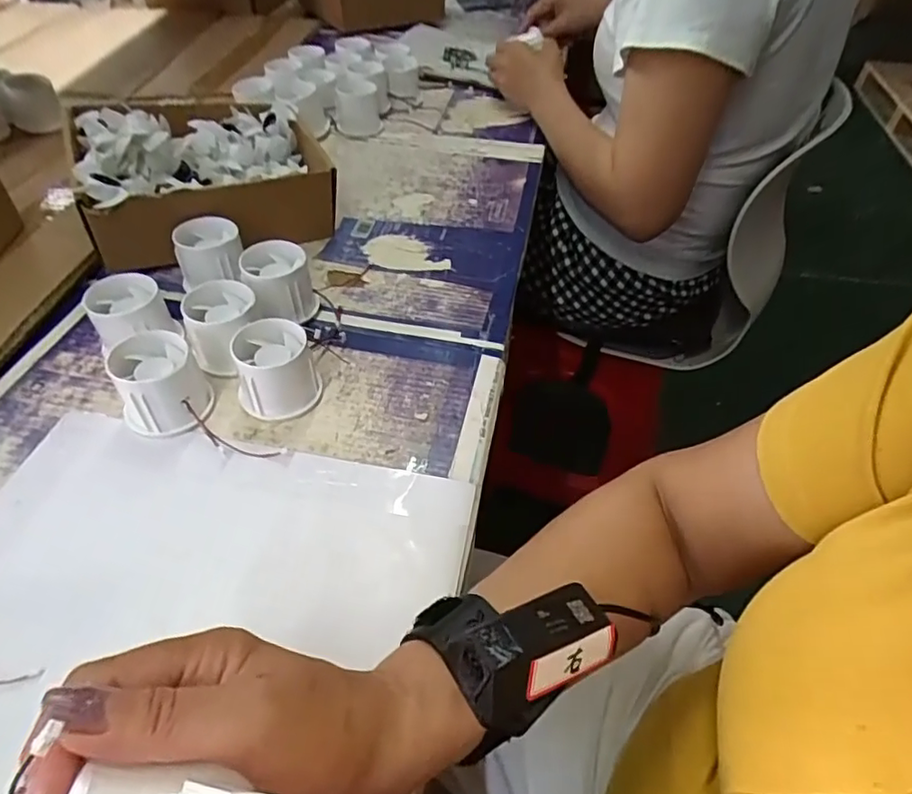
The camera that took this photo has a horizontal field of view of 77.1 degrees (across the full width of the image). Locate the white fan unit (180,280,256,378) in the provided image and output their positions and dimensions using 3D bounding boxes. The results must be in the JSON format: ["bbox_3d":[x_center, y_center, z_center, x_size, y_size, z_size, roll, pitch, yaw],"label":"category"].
[{"bbox_3d":[-0.174,-0.049,0.427,0.056,0.047,0.059,5,48,1],"label":"white fan unit"}]

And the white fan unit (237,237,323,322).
[{"bbox_3d":[-0.142,-0.090,0.460,0.051,0.046,0.054,-14,50,-15],"label":"white fan unit"}]

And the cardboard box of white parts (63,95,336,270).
[{"bbox_3d":[-0.239,-0.217,0.551,0.204,0.089,0.191,-18,52,-18],"label":"cardboard box of white parts"}]

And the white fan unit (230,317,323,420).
[{"bbox_3d":[-0.128,-0.021,0.406,0.056,0.048,0.058,-12,50,-13],"label":"white fan unit"}]

